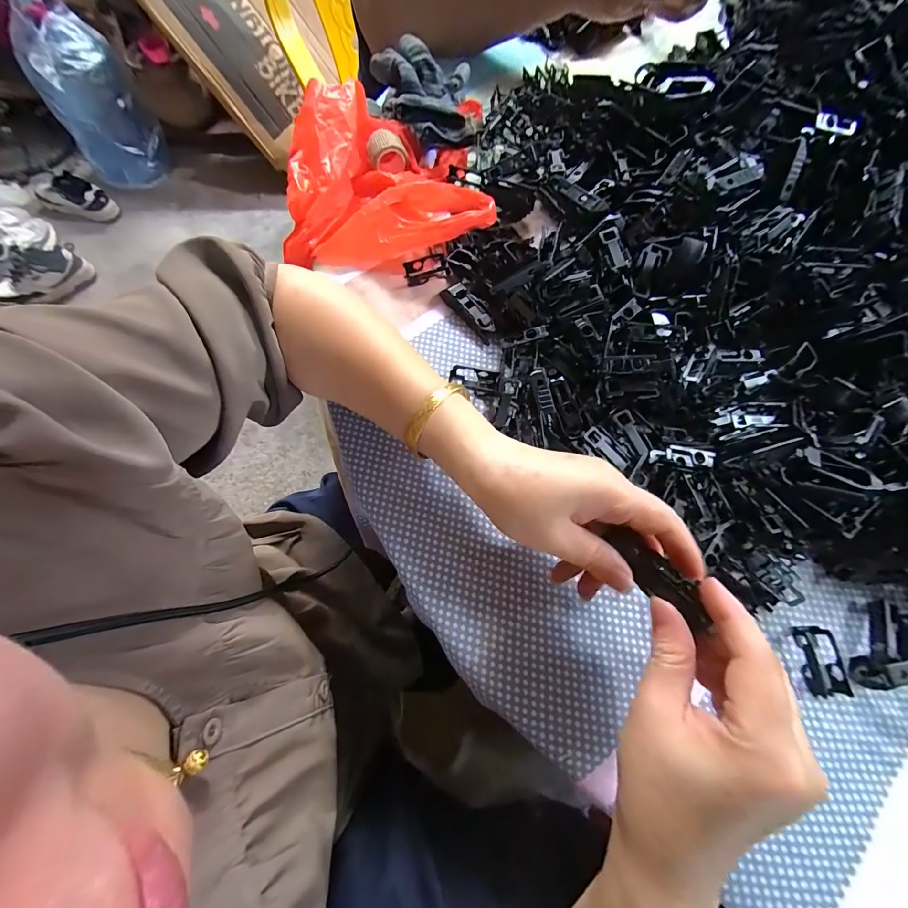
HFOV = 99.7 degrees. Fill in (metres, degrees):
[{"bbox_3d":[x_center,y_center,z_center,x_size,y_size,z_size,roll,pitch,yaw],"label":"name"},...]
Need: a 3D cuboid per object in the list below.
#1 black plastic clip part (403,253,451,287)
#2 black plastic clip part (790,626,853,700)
[{"bbox_3d":[-0.024,-0.165,0.344,0.039,0.013,0.018,-15,71,-8],"label":"black plastic clip part"},{"bbox_3d":[0.234,0.132,0.243,0.023,0.008,0.039,-2,69,-4],"label":"black plastic clip part"}]

